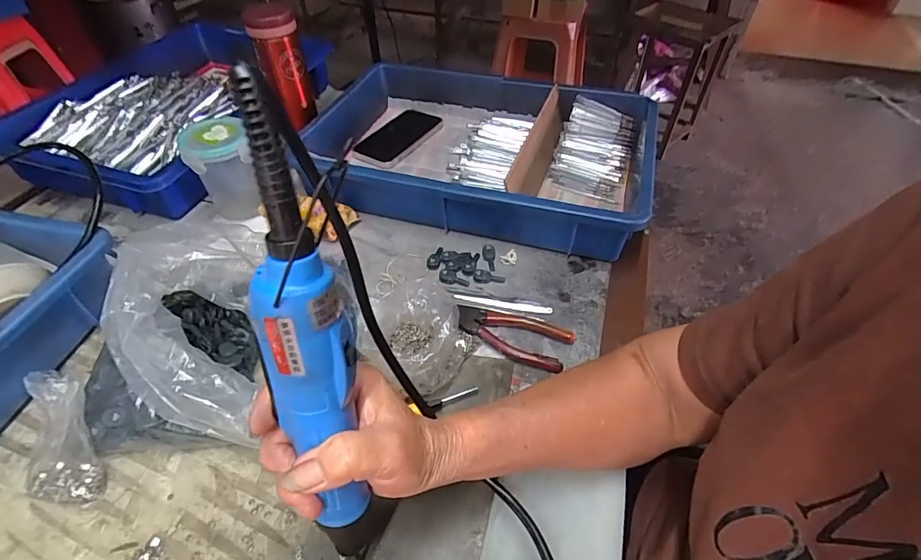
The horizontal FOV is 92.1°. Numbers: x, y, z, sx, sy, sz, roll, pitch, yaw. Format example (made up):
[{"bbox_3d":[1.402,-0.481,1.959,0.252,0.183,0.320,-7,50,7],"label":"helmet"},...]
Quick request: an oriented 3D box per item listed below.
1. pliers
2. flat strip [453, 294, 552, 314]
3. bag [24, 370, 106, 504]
[{"bbox_3d":[0.051,0.050,0.440,0.114,0.011,0.050,24,52,20],"label":"pliers"},{"bbox_3d":[0.044,0.026,0.473,0.103,0.009,0.010,9,48,8],"label":"flat strip"},{"bbox_3d":[-0.310,0.121,0.342,0.055,0.098,0.028,-2,9,-6],"label":"bag"}]

